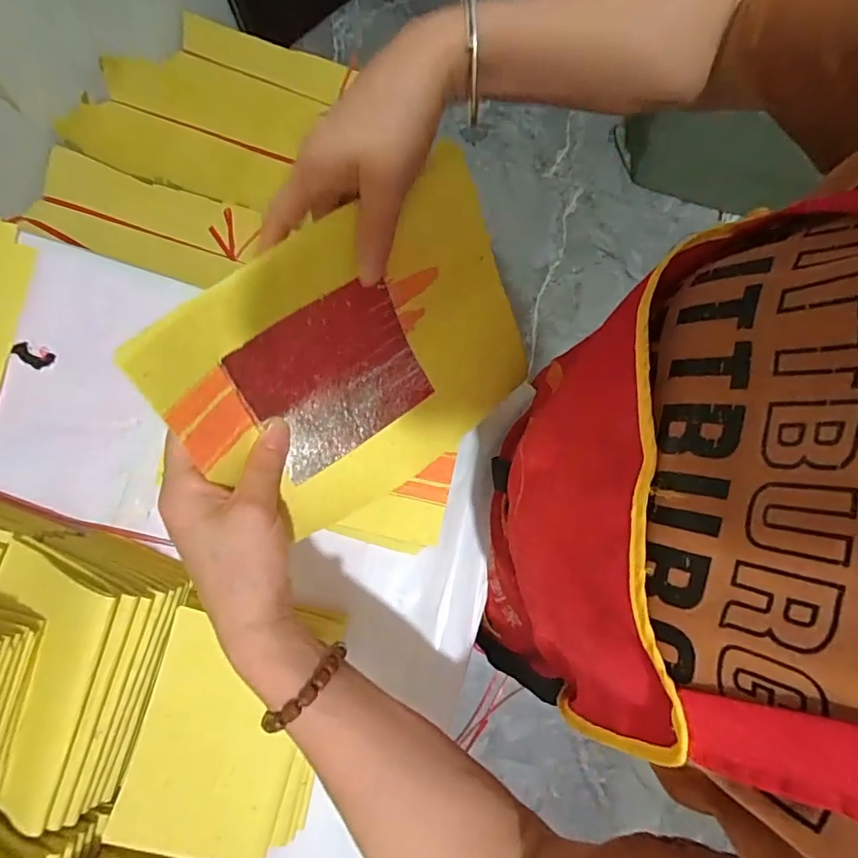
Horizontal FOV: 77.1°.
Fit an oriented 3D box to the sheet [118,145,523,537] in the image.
[{"bbox_3d":[-0.034,-0.044,0.316,0.216,0.024,0.153,-40,125,-19],"label":"sheet"}]

